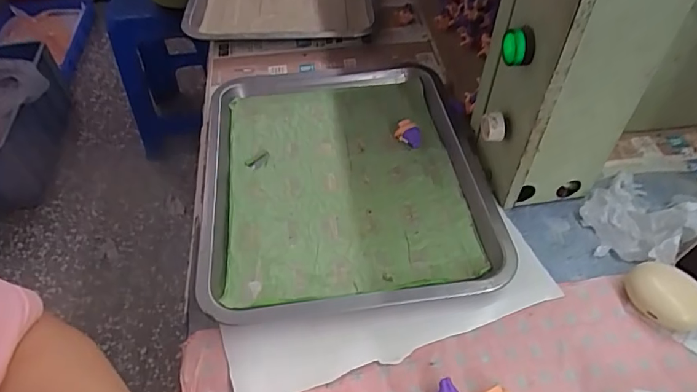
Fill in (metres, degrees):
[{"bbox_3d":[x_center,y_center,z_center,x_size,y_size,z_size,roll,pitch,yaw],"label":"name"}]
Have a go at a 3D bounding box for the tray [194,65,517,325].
[{"bbox_3d":[-0.006,-0.029,0.489,0.276,0.032,0.326,-7,50,-3],"label":"tray"}]

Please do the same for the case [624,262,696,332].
[{"bbox_3d":[0.256,0.080,0.383,0.058,0.030,0.041,26,55,22],"label":"case"}]

